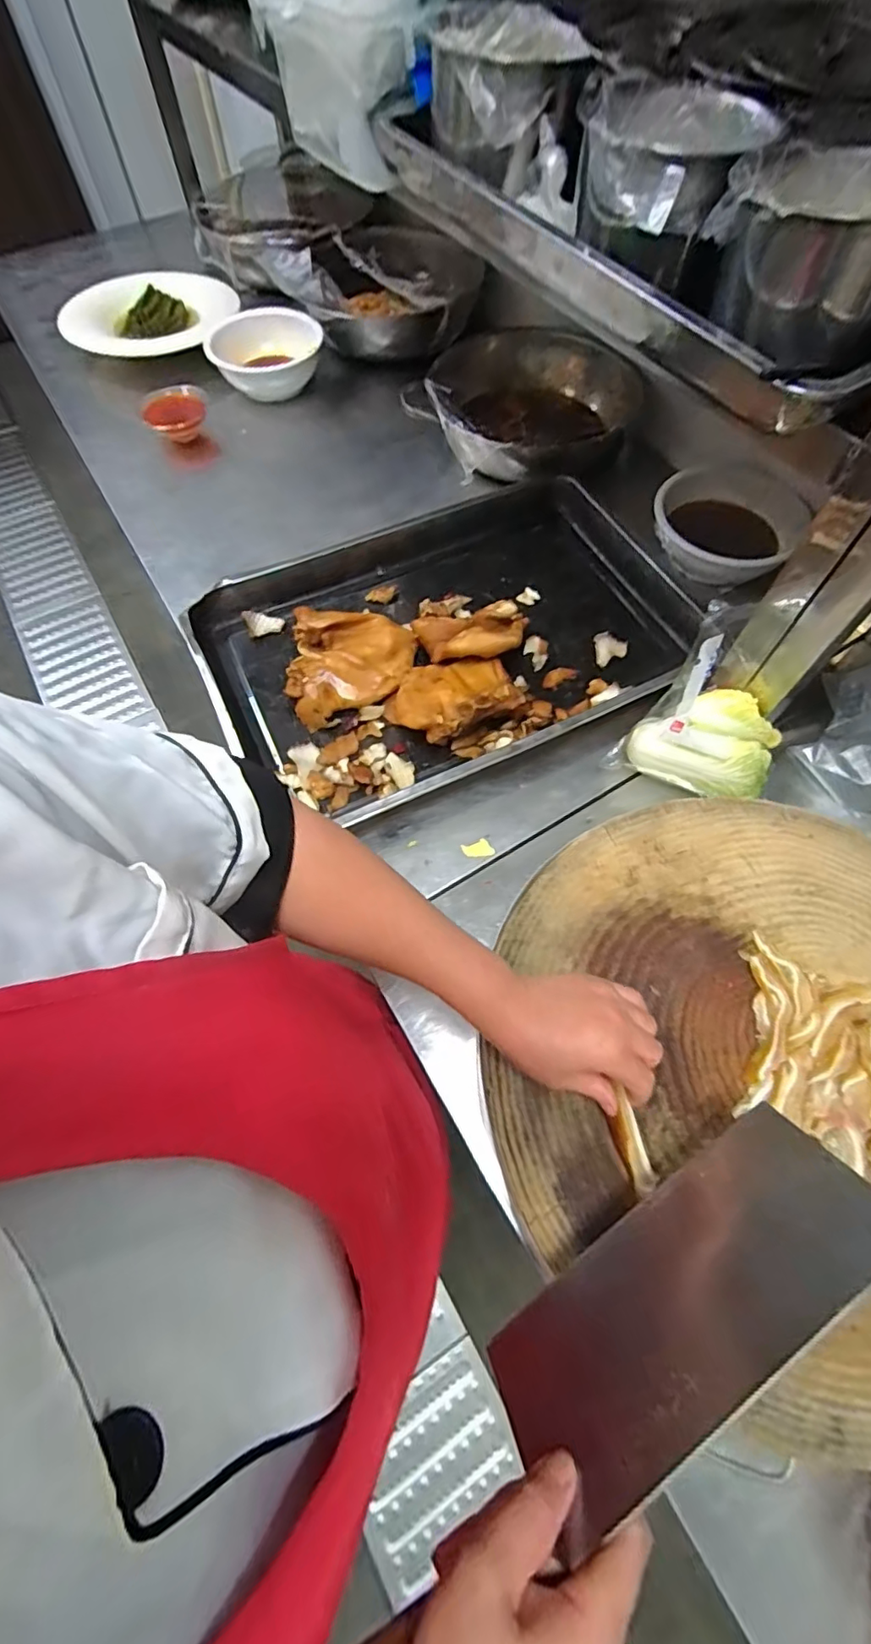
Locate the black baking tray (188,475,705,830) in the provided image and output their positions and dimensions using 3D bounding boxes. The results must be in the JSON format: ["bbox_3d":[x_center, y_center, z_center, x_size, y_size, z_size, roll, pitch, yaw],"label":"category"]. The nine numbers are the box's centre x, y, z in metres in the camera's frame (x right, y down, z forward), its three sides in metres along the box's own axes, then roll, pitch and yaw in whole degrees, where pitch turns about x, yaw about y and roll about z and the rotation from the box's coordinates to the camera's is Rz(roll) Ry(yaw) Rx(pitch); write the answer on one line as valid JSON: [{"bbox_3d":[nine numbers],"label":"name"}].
[{"bbox_3d":[0.017,-0.236,0.689,0.556,0.052,0.394,-23,66,-11],"label":"black baking tray"}]

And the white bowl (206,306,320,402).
[{"bbox_3d":[-0.308,-0.845,1.019,0.202,0.100,0.169,-7,64,-3],"label":"white bowl"}]

